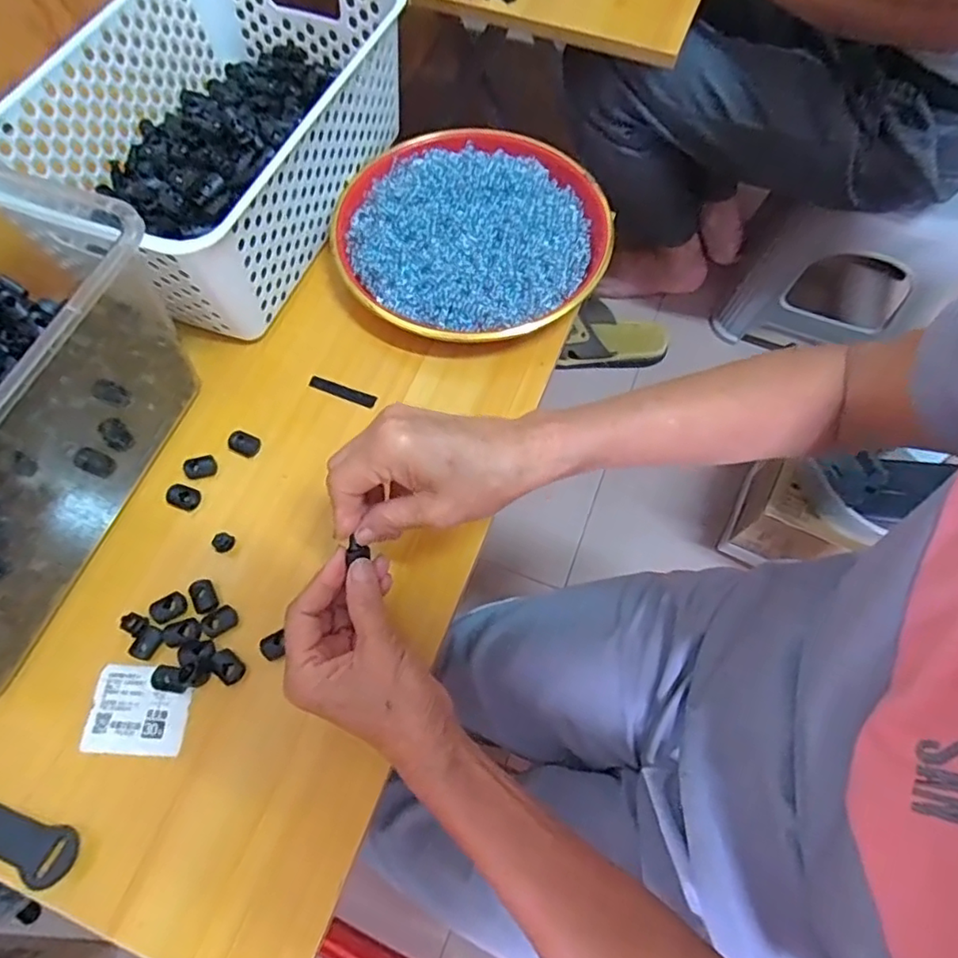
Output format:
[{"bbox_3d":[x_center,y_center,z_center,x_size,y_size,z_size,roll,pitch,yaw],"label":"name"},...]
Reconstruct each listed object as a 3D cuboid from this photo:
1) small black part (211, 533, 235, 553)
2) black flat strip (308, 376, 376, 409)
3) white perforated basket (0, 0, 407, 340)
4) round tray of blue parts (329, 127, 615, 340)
[{"bbox_3d":[-0.169,0.042,0.388,0.011,0.009,0.013,33,71,12],"label":"small black part"},{"bbox_3d":[-0.102,-0.066,0.442,0.052,0.004,0.010,20,69,7],"label":"black flat strip"},{"bbox_3d":[-0.204,-0.270,0.467,0.204,0.107,0.302,23,69,8],"label":"white perforated basket"},{"bbox_3d":[-0.005,-0.197,0.480,0.211,0.033,0.204,0,68,-1],"label":"round tray of blue parts"}]

